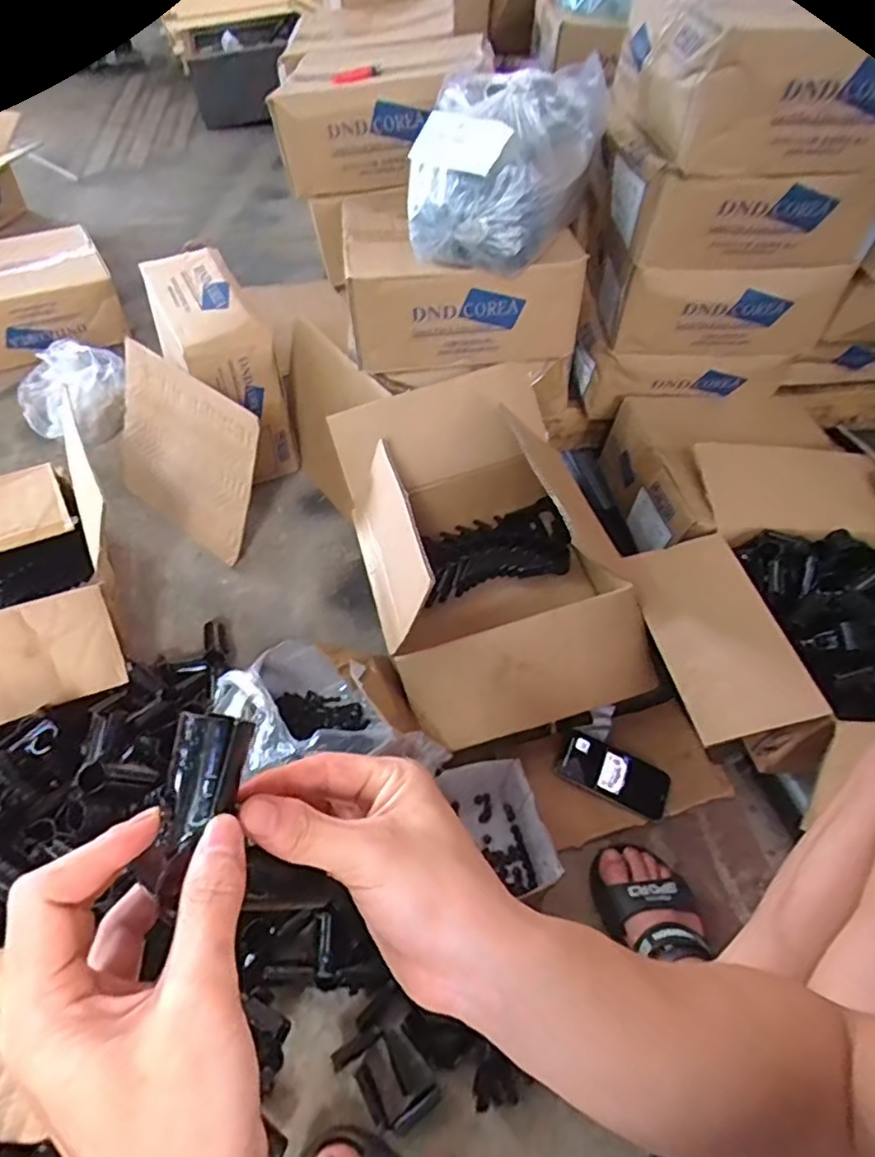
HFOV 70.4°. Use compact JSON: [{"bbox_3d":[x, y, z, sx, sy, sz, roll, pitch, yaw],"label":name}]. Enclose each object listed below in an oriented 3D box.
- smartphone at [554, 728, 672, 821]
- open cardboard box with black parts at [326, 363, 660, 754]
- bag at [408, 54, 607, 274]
[{"bbox_3d":[0.230,0.253,0.808,0.141,0.014,0.071,24,53,14],"label":"smartphone"},{"bbox_3d":[0.060,-0.027,0.863,0.314,0.250,0.470,-9,53,-12],"label":"open cardboard box with black parts"},{"bbox_3d":[0.082,-0.538,0.814,0.215,0.161,0.234,15,51,7],"label":"bag"}]

